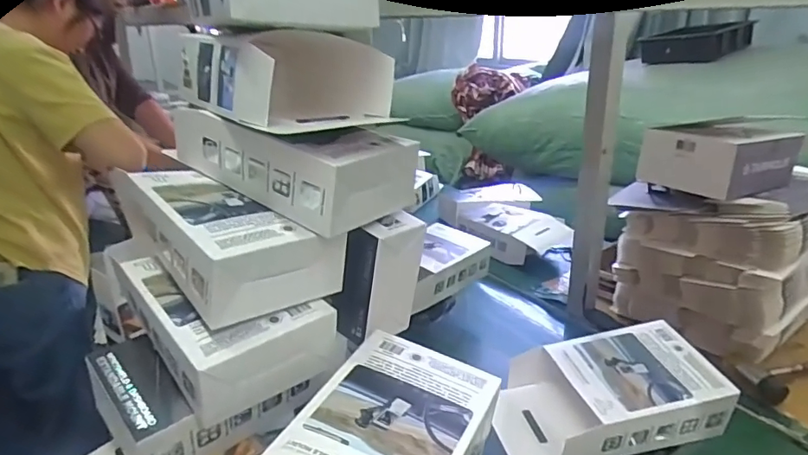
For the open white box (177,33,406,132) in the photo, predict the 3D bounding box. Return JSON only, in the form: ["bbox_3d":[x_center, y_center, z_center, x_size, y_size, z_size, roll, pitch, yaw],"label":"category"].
[{"bbox_3d":[-0.126,-0.148,0.526,0.135,0.073,0.202,-17,28,-42],"label":"open white box"}]

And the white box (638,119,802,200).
[{"bbox_3d":[0.514,-0.118,0.867,0.195,0.091,0.156,-10,24,-30],"label":"white box"}]

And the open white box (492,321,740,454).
[{"bbox_3d":[0.234,0.200,0.636,0.251,0.094,0.156,-2,21,-11],"label":"open white box"}]

